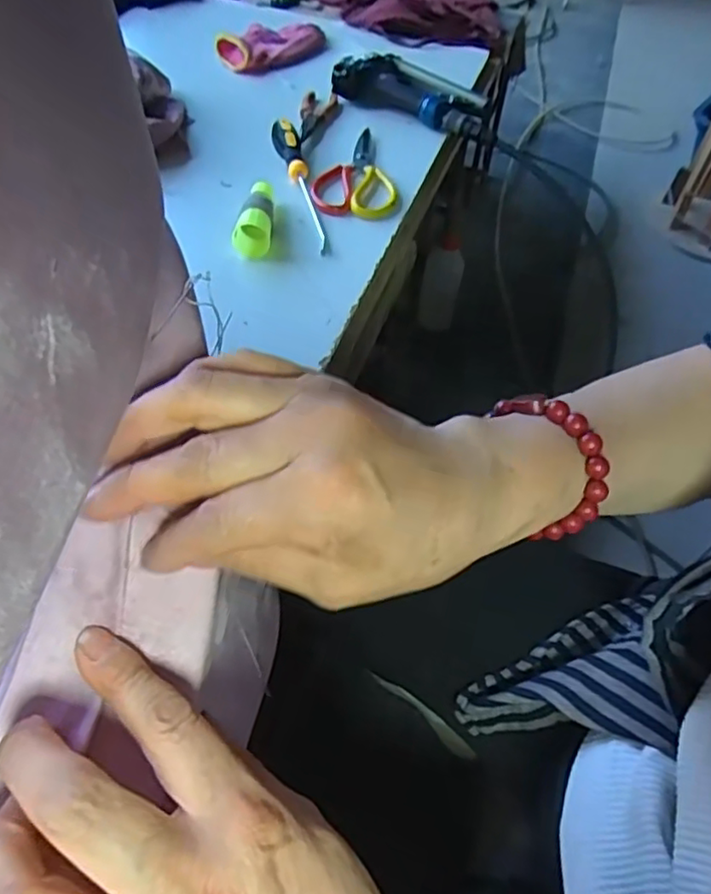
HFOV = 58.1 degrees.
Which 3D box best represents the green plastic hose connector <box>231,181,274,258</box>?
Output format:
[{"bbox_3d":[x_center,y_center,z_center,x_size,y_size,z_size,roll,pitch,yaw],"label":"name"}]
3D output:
[{"bbox_3d":[-0.114,-0.258,0.717,0.042,0.037,0.096,-1,54,-5],"label":"green plastic hose connector"}]

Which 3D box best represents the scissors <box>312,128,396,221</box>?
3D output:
[{"bbox_3d":[0.001,-0.340,0.783,0.097,0.013,0.164,5,53,-2],"label":"scissors"}]

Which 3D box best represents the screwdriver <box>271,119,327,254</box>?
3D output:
[{"bbox_3d":[-0.066,-0.315,0.747,0.031,0.033,0.224,-9,55,-11],"label":"screwdriver"}]

